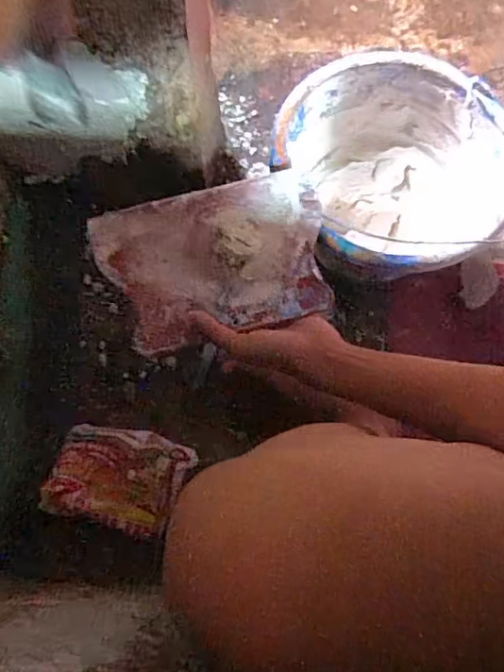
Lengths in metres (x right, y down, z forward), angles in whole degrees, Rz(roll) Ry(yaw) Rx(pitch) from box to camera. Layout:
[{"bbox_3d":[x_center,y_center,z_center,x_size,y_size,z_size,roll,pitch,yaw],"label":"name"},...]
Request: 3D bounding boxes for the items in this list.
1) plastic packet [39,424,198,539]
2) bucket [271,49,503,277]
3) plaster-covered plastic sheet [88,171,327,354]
[{"bbox_3d":[-0.136,0.144,0.558,0.132,0.019,0.106,16,52,-7],"label":"plastic packet"},{"bbox_3d":[0.142,-0.169,0.595,0.233,0.142,0.230,0,73,1],"label":"bucket"},{"bbox_3d":[-0.032,-0.070,0.476,0.197,0.014,0.138,-15,73,-6],"label":"plaster-covered plastic sheet"}]

